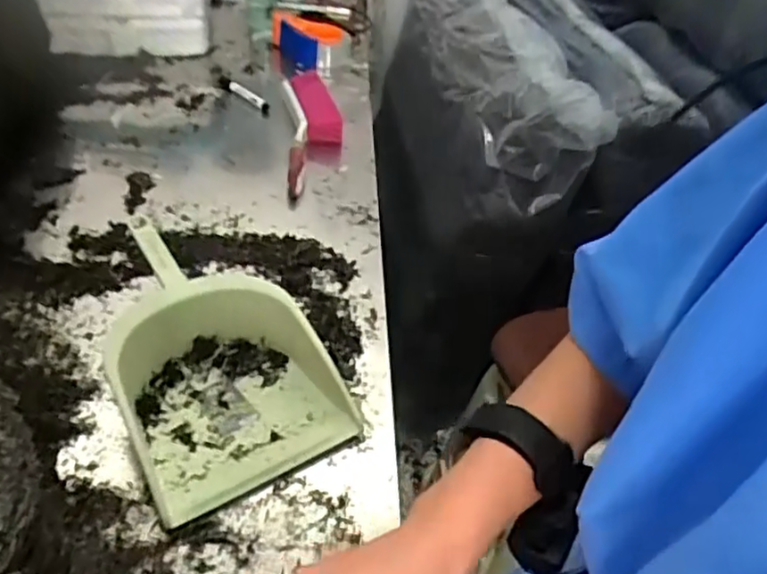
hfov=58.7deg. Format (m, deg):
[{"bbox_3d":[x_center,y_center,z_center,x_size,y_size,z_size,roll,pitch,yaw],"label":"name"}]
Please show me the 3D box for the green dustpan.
[{"bbox_3d":[-0.192,0.062,0.759,0.224,0.095,0.329,-21,50,-26],"label":"green dustpan"}]

